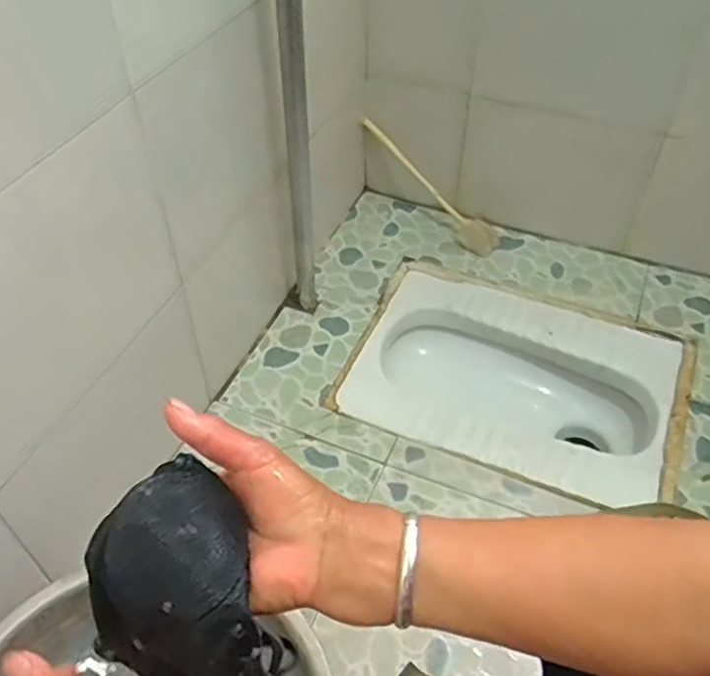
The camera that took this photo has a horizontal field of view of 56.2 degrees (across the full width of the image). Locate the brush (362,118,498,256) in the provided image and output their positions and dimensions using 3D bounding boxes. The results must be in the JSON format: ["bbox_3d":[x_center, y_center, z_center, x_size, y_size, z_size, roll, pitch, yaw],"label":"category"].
[{"bbox_3d":[0.146,-0.298,1.299,0.350,0.042,0.063,48,58,3],"label":"brush"}]

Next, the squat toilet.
[{"bbox_3d":[0.256,0.099,1.126,0.494,0.146,0.371,19,50,17],"label":"squat toilet"}]

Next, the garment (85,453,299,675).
[{"bbox_3d":[-0.088,0.139,0.351,0.103,0.070,0.135,-18,74,-21],"label":"garment"}]

